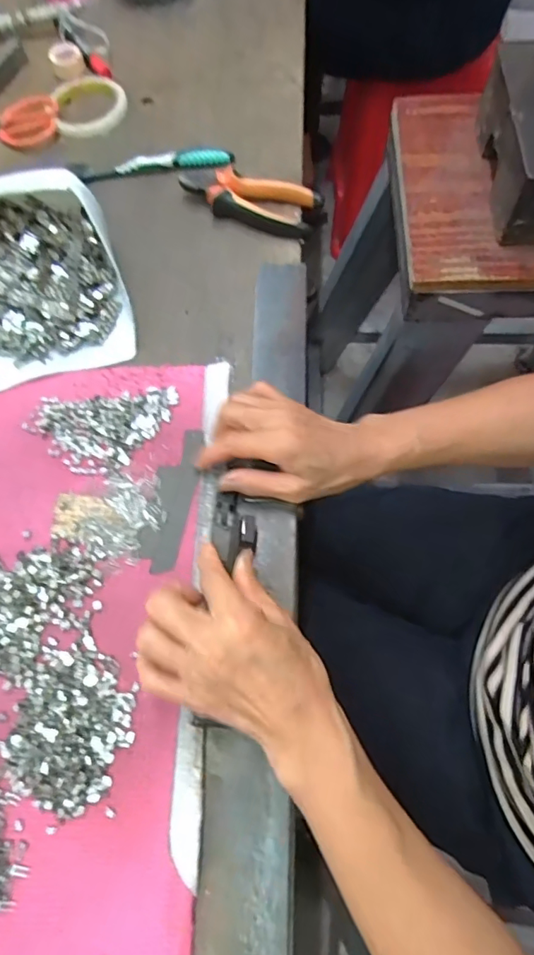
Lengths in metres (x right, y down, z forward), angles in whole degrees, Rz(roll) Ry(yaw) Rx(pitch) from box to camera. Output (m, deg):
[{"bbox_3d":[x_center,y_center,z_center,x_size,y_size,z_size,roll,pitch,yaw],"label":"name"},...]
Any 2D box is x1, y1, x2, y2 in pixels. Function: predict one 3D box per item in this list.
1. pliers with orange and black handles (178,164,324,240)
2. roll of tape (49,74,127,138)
[{"bbox_3d":[-0.022,-0.298,0.533,0.161,0.032,0.055,25,72,13],"label":"pliers with orange and black handles"},{"bbox_3d":[-0.216,-0.456,0.618,0.088,0.022,0.086,-1,68,3],"label":"roll of tape"}]

